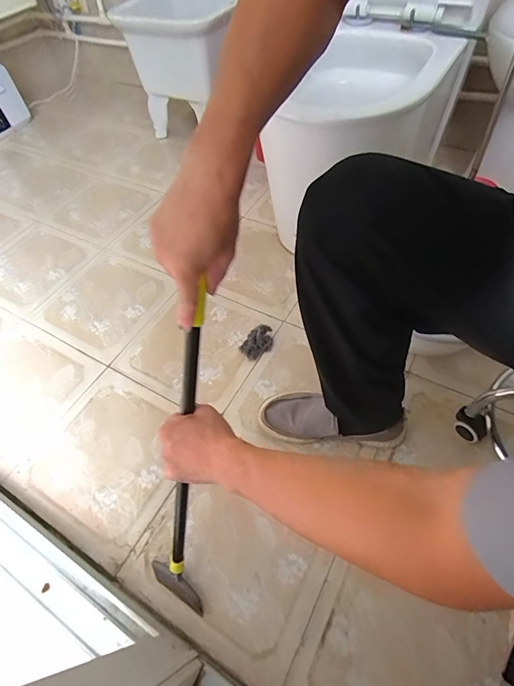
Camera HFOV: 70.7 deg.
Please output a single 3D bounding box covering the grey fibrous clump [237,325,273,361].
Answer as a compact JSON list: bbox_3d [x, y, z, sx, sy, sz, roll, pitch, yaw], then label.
[{"bbox_3d":[0.002,-0.004,0.831,0.084,0.044,0.052,-32,60,-18],"label":"grey fibrous clump"}]

